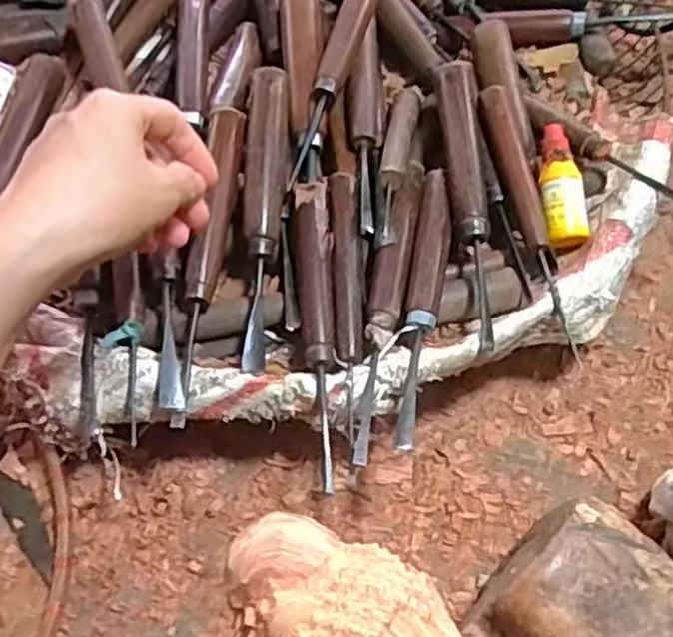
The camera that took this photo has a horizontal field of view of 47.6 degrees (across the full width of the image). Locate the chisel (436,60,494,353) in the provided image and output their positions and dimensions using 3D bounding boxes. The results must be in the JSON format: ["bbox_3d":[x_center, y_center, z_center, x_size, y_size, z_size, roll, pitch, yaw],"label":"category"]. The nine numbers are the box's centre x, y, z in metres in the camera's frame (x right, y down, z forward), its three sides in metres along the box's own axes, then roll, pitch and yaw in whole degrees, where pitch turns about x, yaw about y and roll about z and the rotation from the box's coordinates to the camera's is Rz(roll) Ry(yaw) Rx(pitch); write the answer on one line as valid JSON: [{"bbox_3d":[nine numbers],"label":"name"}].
[{"bbox_3d":[0.080,-0.070,0.445,0.025,0.029,0.185,-2,64,-5],"label":"chisel"}]

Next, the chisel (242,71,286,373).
[{"bbox_3d":[-0.042,-0.058,0.427,0.020,0.013,0.175,2,79,0],"label":"chisel"}]

